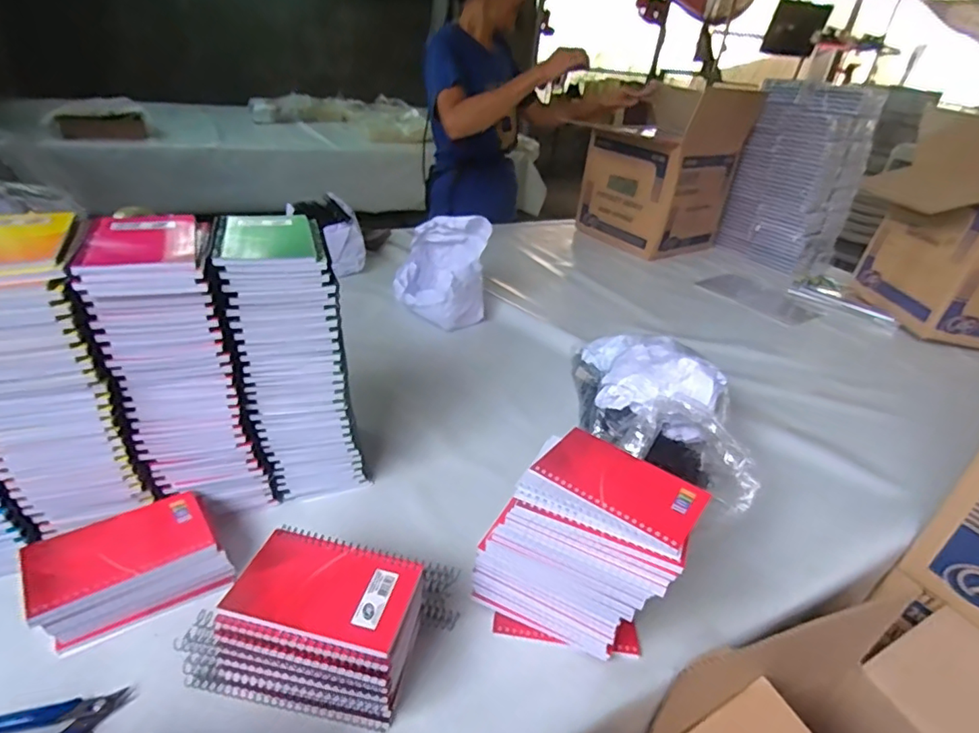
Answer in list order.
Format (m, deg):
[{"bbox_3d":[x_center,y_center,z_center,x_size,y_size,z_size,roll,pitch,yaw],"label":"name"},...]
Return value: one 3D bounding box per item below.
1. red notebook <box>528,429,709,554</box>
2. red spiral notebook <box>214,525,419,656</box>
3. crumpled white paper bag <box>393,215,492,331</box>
[{"bbox_3d":[0.110,0.096,0.452,0.128,0.004,0.077,26,36,28],"label":"red notebook"},{"bbox_3d":[-0.125,0.170,0.419,0.130,0.009,0.084,12,31,8],"label":"red spiral notebook"},{"bbox_3d":[-0.090,-0.186,1.013,0.168,0.158,0.190,5,31,-4],"label":"crumpled white paper bag"}]

